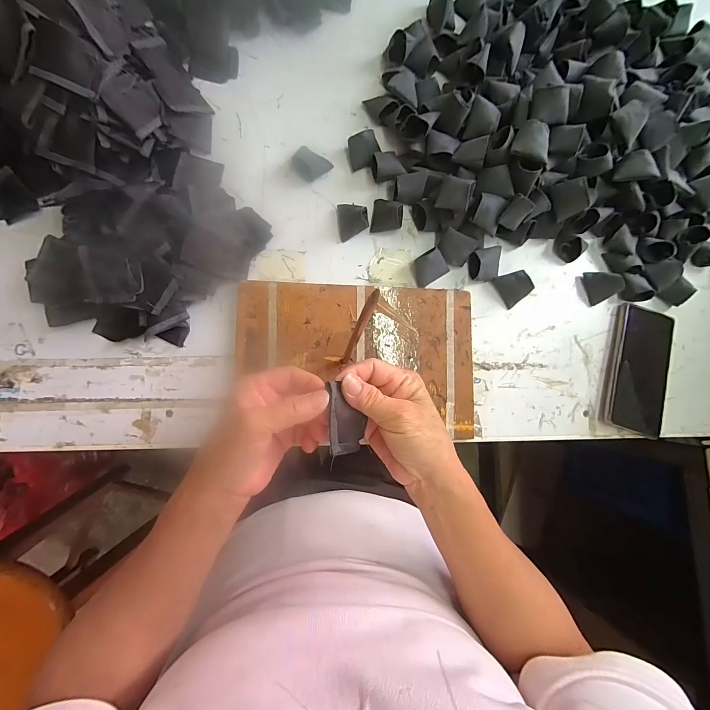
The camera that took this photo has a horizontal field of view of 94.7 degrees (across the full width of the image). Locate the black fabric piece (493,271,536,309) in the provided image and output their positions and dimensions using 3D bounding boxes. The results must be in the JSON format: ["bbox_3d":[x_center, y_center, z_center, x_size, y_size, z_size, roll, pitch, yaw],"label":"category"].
[{"bbox_3d":[0.197,-0.084,0.406,0.030,0.025,0.040,-31,87,-8],"label":"black fabric piece"}]

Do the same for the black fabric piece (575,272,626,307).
[{"bbox_3d":[0.313,-0.090,0.418,0.037,0.028,0.041,-27,87,-8],"label":"black fabric piece"}]

